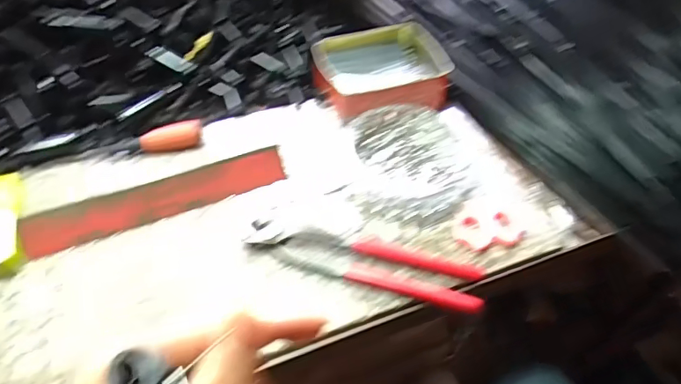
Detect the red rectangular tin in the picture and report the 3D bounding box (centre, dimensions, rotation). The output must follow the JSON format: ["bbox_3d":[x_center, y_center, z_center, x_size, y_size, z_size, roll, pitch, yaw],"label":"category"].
[{"bbox_3d":[0.041,-0.133,0.532,0.142,0.039,0.113,-13,52,-14],"label":"red rectangular tin"}]

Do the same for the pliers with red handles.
[{"bbox_3d":[0.021,0.054,0.409,0.190,0.016,0.048,14,50,8],"label":"pliers with red handles"}]

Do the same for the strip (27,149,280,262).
[{"bbox_3d":[-0.157,0.004,0.431,0.220,0.017,0.029,-17,53,-17],"label":"strip"}]

